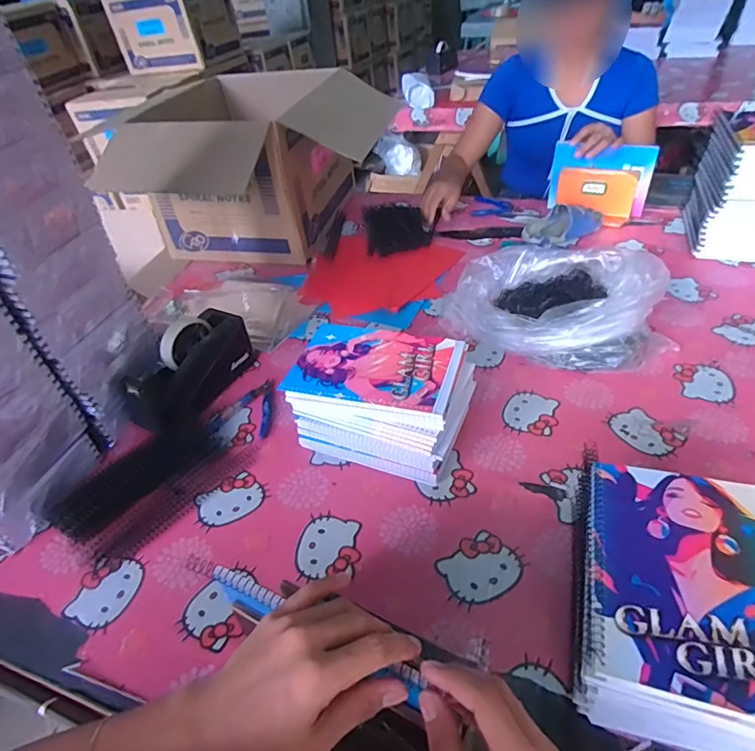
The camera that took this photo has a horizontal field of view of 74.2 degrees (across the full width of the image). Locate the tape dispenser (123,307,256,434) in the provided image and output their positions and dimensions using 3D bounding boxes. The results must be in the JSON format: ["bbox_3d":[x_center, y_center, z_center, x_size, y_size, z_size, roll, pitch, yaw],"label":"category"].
[{"bbox_3d":[-0.284,-0.013,0.746,0.087,0.100,0.202,14,45,21],"label":"tape dispenser"}]

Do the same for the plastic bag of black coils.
[{"bbox_3d":[0.274,-0.124,0.793,0.251,0.120,0.296,-24,45,-19],"label":"plastic bag of black coils"}]

